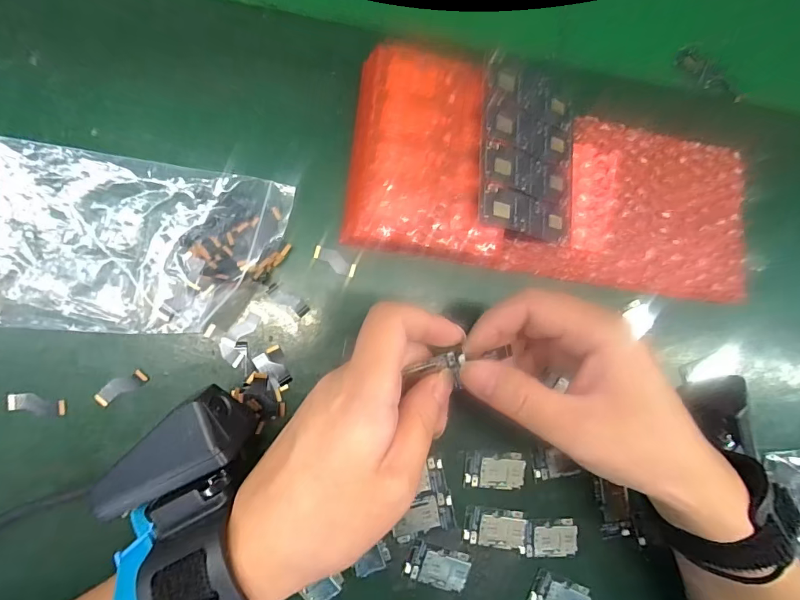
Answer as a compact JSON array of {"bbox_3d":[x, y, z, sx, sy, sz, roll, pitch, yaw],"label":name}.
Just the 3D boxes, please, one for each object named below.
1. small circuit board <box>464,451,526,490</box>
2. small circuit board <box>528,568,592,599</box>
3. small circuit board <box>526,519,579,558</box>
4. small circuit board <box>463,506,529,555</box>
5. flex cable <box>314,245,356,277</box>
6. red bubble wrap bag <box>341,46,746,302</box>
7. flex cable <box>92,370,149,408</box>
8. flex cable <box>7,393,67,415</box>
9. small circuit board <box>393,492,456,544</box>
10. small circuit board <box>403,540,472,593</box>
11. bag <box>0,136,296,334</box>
[{"bbox_3d":[0.059,0.106,0.259,0.038,0.004,0.022,5,87,-9],"label":"small circuit board"},{"bbox_3d":[0.100,0.185,0.259,0.038,0.006,0.022,27,83,-7],"label":"small circuit board"},{"bbox_3d":[0.095,0.149,0.261,0.034,0.004,0.022,3,87,-9],"label":"small circuit board"},{"bbox_3d":[0.060,0.140,0.256,0.041,0.004,0.023,11,86,-9],"label":"small circuit board"},{"bbox_3d":[-0.039,-0.024,0.253,0.027,0.004,0.010,34,82,-7],"label":"flex cable"},{"bbox_3d":[0.104,-0.074,0.266,0.266,0.029,0.120,7,86,-9],"label":"red bubble wrap bag"},{"bbox_3d":[-0.153,0.048,0.229,0.028,0.004,0.011,-30,93,-10],"label":"flex cable"},{"bbox_3d":[-0.192,0.055,0.221,0.027,0.004,0.009,9,86,-9],"label":"flex cable"},{"bbox_3d":[0.014,0.130,0.250,0.037,0.004,0.023,-12,89,-10],"label":"small circuit board"},{"bbox_3d":[0.023,0.159,0.248,0.039,0.004,0.022,19,84,-8],"label":"small circuit board"},{"bbox_3d":[-0.140,-0.030,0.230,0.146,0.014,0.095,5,87,-9],"label":"bag"}]

